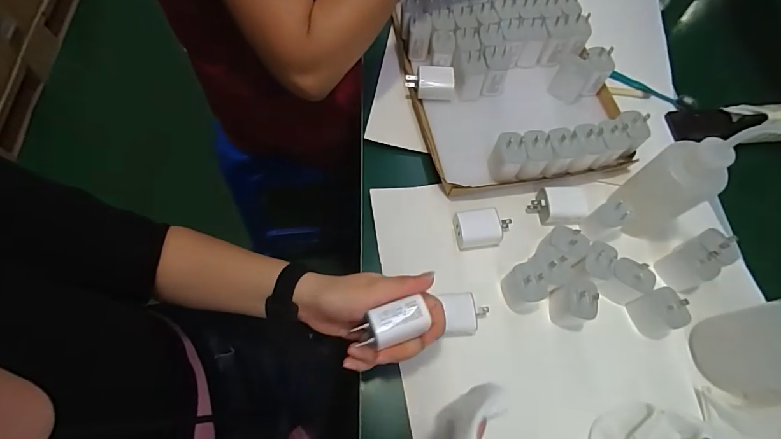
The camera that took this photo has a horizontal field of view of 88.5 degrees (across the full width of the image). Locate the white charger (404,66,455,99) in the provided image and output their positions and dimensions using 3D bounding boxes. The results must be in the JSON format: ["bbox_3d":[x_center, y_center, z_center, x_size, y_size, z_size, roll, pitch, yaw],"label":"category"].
[{"bbox_3d":[0.052,-0.181,0.535,0.061,0.031,0.036,-3,65,-3],"label":"white charger"}]

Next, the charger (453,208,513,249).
[{"bbox_3d":[0.108,0.011,0.465,0.064,0.030,0.042,-5,65,-4],"label":"charger"}]

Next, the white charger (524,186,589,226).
[{"bbox_3d":[0.200,-0.014,0.481,0.061,0.029,0.045,5,65,1],"label":"white charger"}]

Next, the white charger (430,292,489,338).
[{"bbox_3d":[0.077,0.101,0.422,0.050,0.023,0.043,-2,67,-3],"label":"white charger"}]

